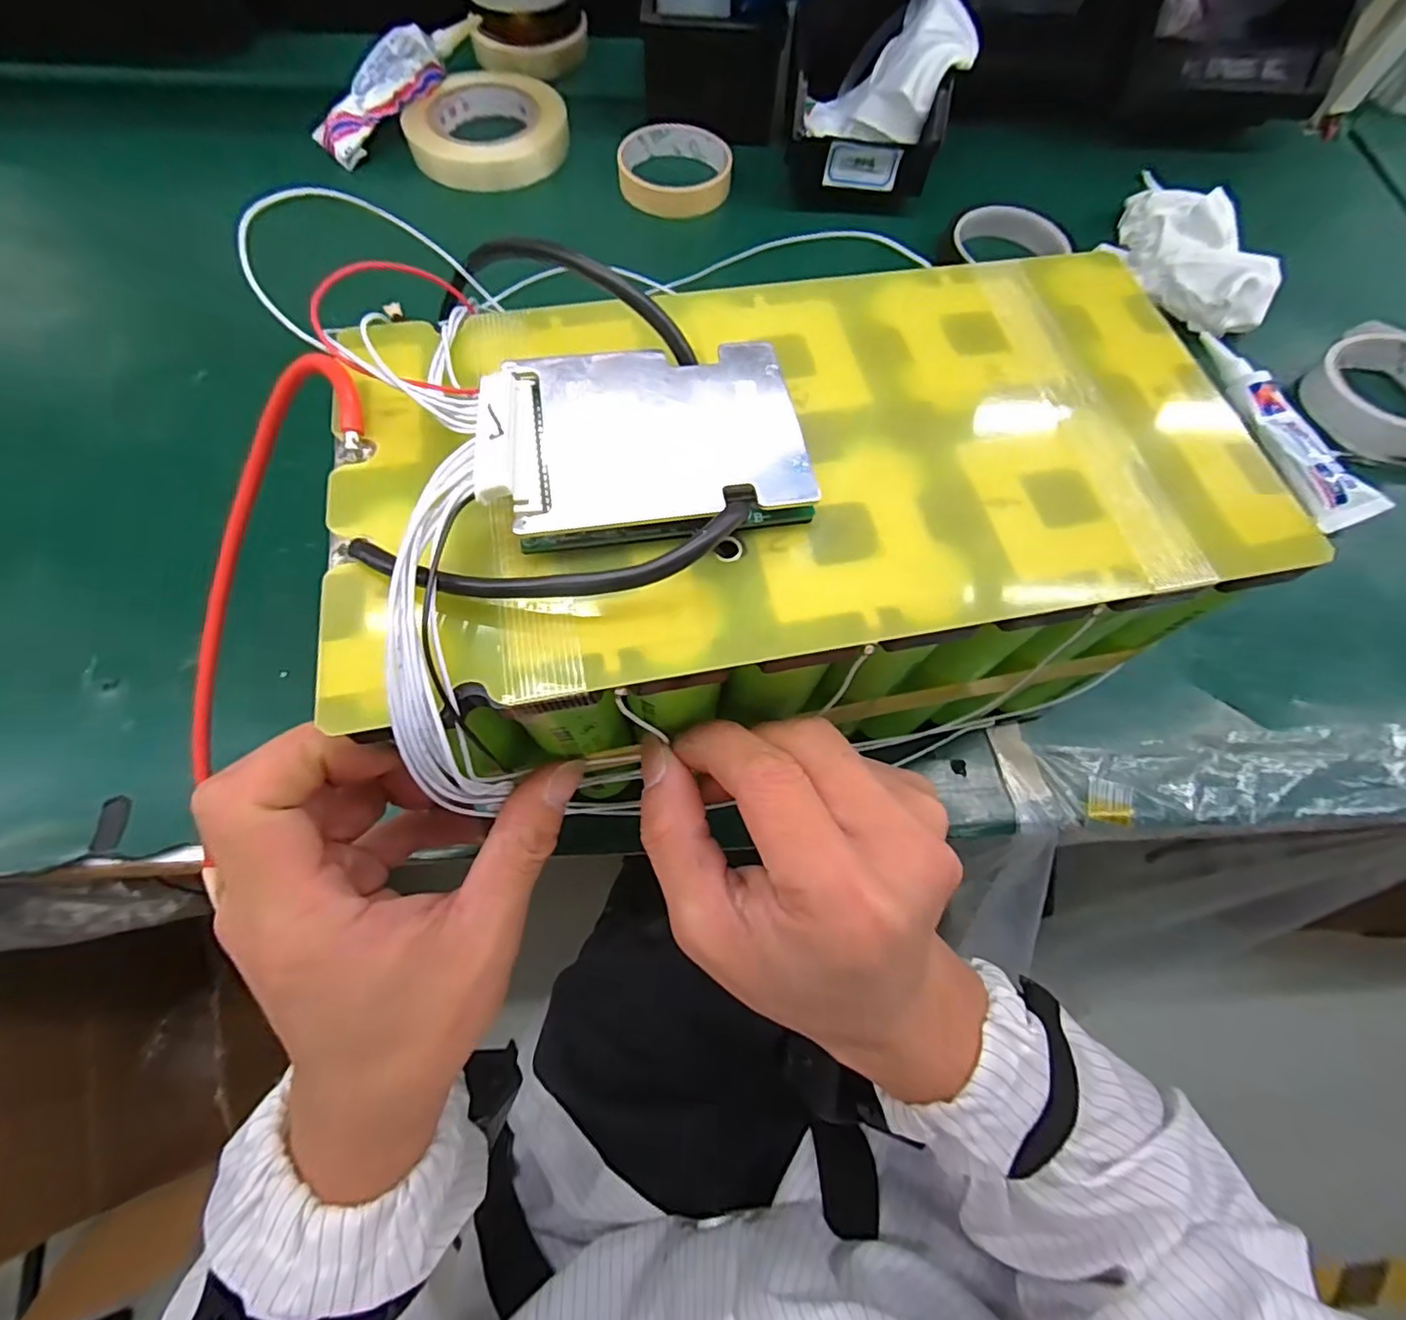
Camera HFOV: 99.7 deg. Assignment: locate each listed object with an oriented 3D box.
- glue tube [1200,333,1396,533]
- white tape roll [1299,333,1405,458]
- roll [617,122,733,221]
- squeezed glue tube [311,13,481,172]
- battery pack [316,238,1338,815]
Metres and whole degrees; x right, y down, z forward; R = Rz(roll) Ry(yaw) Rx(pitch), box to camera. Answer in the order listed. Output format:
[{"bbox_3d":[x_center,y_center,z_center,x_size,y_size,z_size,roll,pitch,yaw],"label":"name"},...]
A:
[{"bbox_3d":[0.351,-0.142,0.362,0.037,0.022,0.142,-19,71,-10],"label":"glue tube"},{"bbox_3d":[0.435,-0.168,0.373,0.083,0.031,0.084,1,68,-2],"label":"white tape roll"},{"bbox_3d":[-0.021,-0.379,0.460,0.083,0.023,0.083,1,68,-2],"label":"roll"},{"bbox_3d":[-0.235,-0.443,0.451,0.147,0.025,0.043,-40,74,4],"label":"squeezed glue tube"},{"bbox_3d":[0.031,-0.053,0.199,0.268,0.089,0.154,-9,68,-6],"label":"battery pack"}]

